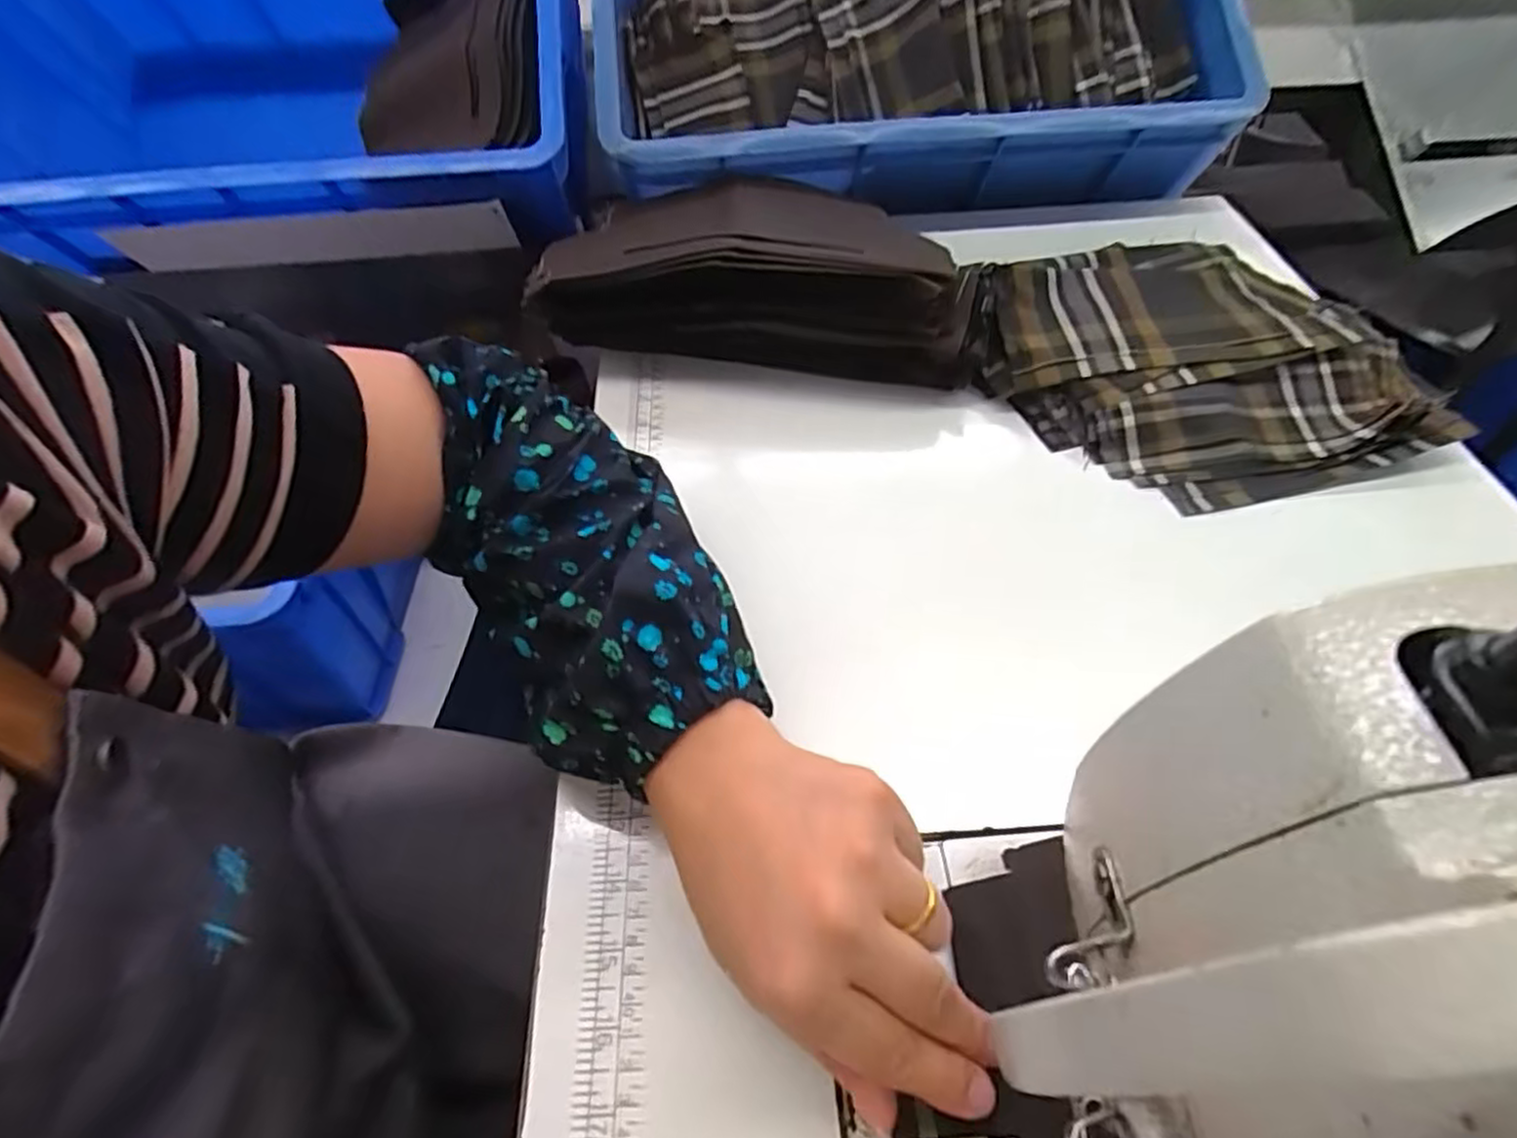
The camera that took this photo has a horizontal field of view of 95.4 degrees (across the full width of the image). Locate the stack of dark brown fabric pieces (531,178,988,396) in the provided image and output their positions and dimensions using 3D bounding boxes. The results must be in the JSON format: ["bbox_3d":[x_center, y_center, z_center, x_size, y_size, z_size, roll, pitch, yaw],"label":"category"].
[{"bbox_3d":[0.003,-0.217,0.503,0.287,0.080,0.177,7,60,5],"label":"stack of dark brown fabric pieces"}]

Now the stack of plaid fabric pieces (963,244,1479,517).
[{"bbox_3d":[0.269,-0.138,0.463,0.249,0.057,0.200,-10,60,-5],"label":"stack of plaid fabric pieces"}]

